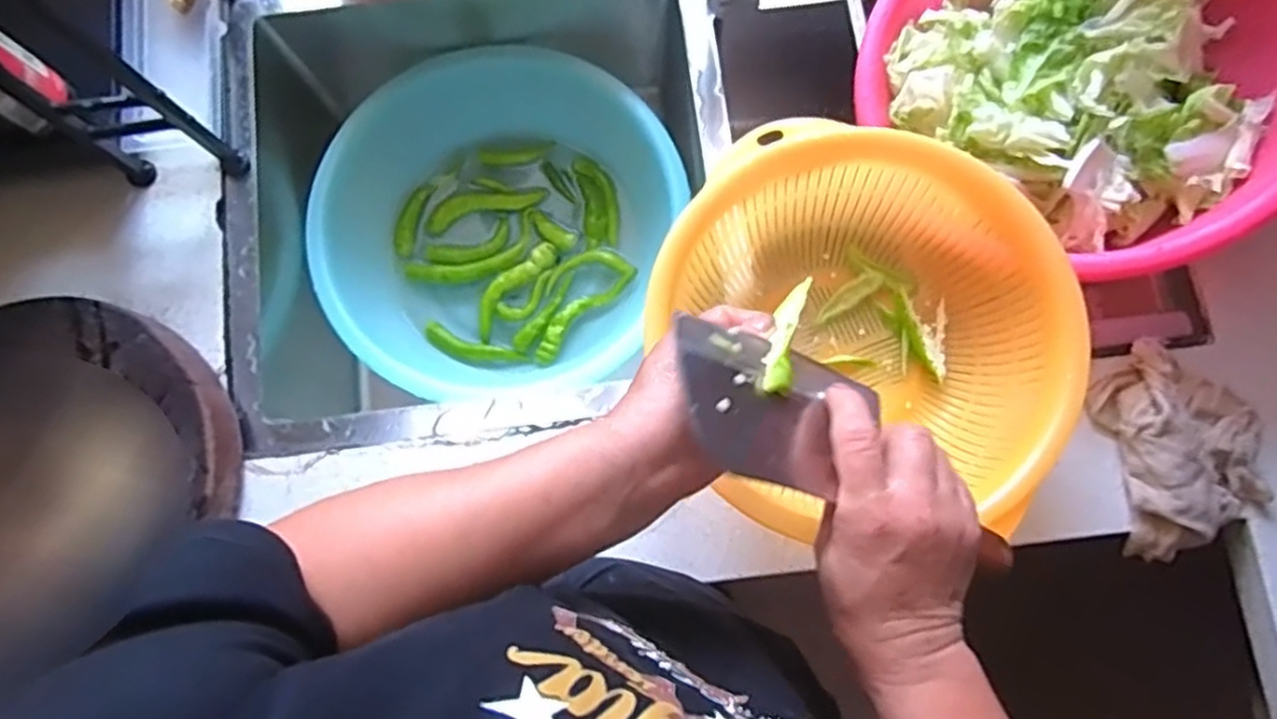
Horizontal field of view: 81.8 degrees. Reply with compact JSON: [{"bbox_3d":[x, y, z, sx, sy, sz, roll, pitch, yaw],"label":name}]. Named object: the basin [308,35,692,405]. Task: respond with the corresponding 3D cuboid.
[{"bbox_3d":[-0.125,-0.128,0.716,0.322,0.121,0.314,0,79,1],"label":"basin"}]

